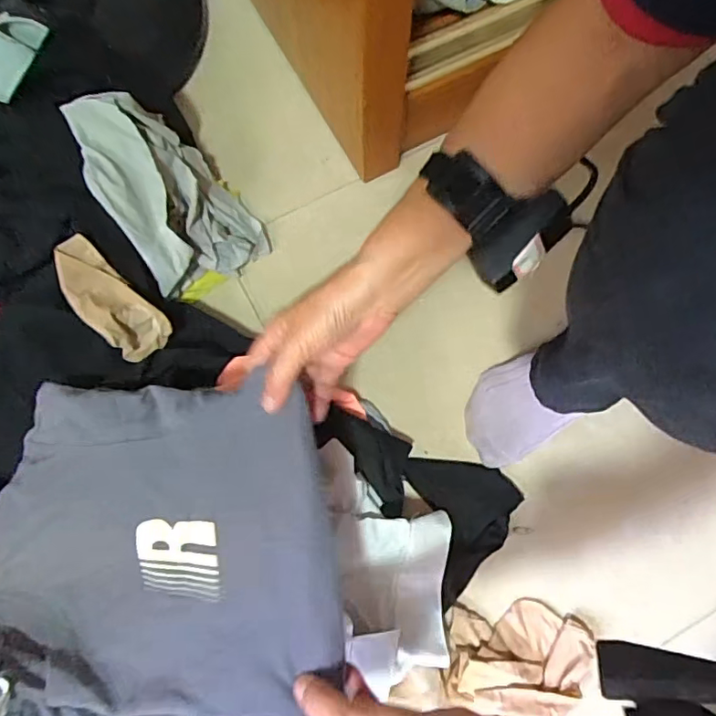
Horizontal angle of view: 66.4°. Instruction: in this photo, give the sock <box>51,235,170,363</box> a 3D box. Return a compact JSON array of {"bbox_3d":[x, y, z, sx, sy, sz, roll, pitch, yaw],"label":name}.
[{"bbox_3d":[-0.239,-0.054,0.527,0.055,0.026,0.128,-41,117,-10],"label":"sock"}]

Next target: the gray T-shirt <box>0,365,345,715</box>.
[{"bbox_3d":[-0.161,0.147,0.429,0.288,0.065,0.250,-5,74,-1],"label":"gray T-shirt"}]

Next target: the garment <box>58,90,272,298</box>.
[{"bbox_3d":[-0.199,-0.179,0.578,0.129,0.141,0.168,-33,76,-8],"label":"garment"}]

